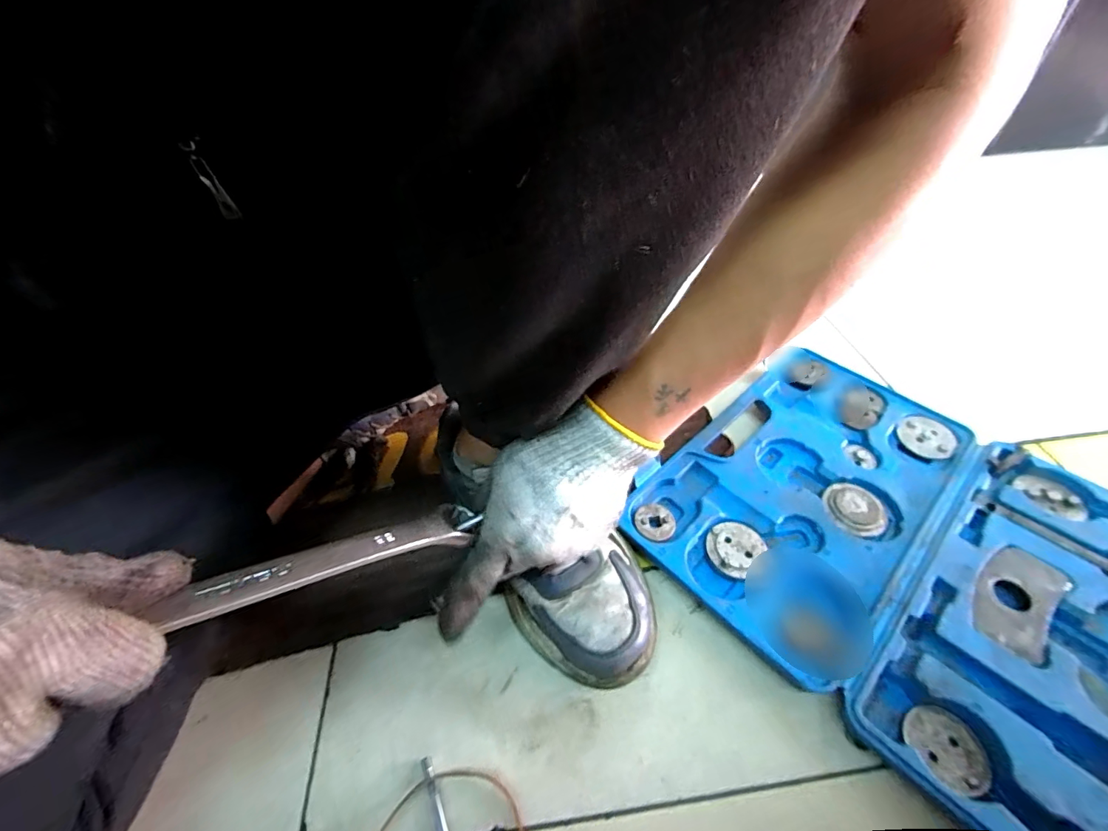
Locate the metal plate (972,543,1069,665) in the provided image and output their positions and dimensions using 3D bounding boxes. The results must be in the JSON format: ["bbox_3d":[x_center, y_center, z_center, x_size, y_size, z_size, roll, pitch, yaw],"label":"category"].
[{"bbox_3d":[0.356,0.137,0.359,0.099,0.006,0.047,-34,54,-26],"label":"metal plate"}]

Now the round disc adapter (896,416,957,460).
[{"bbox_3d":[0.382,0.022,0.480,0.046,0.005,0.052,-32,56,-6],"label":"round disc adapter"}]

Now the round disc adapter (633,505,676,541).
[{"bbox_3d":[0.088,0.095,0.414,0.034,0.011,0.036,-1,47,1],"label":"round disc adapter"}]

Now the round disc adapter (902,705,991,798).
[{"bbox_3d":[0.255,0.216,0.304,0.037,0.009,0.046,-20,49,-16],"label":"round disc adapter"}]

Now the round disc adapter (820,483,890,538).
[{"bbox_3d":[0.269,0.082,0.419,0.052,0.007,0.046,27,53,25],"label":"round disc adapter"}]

